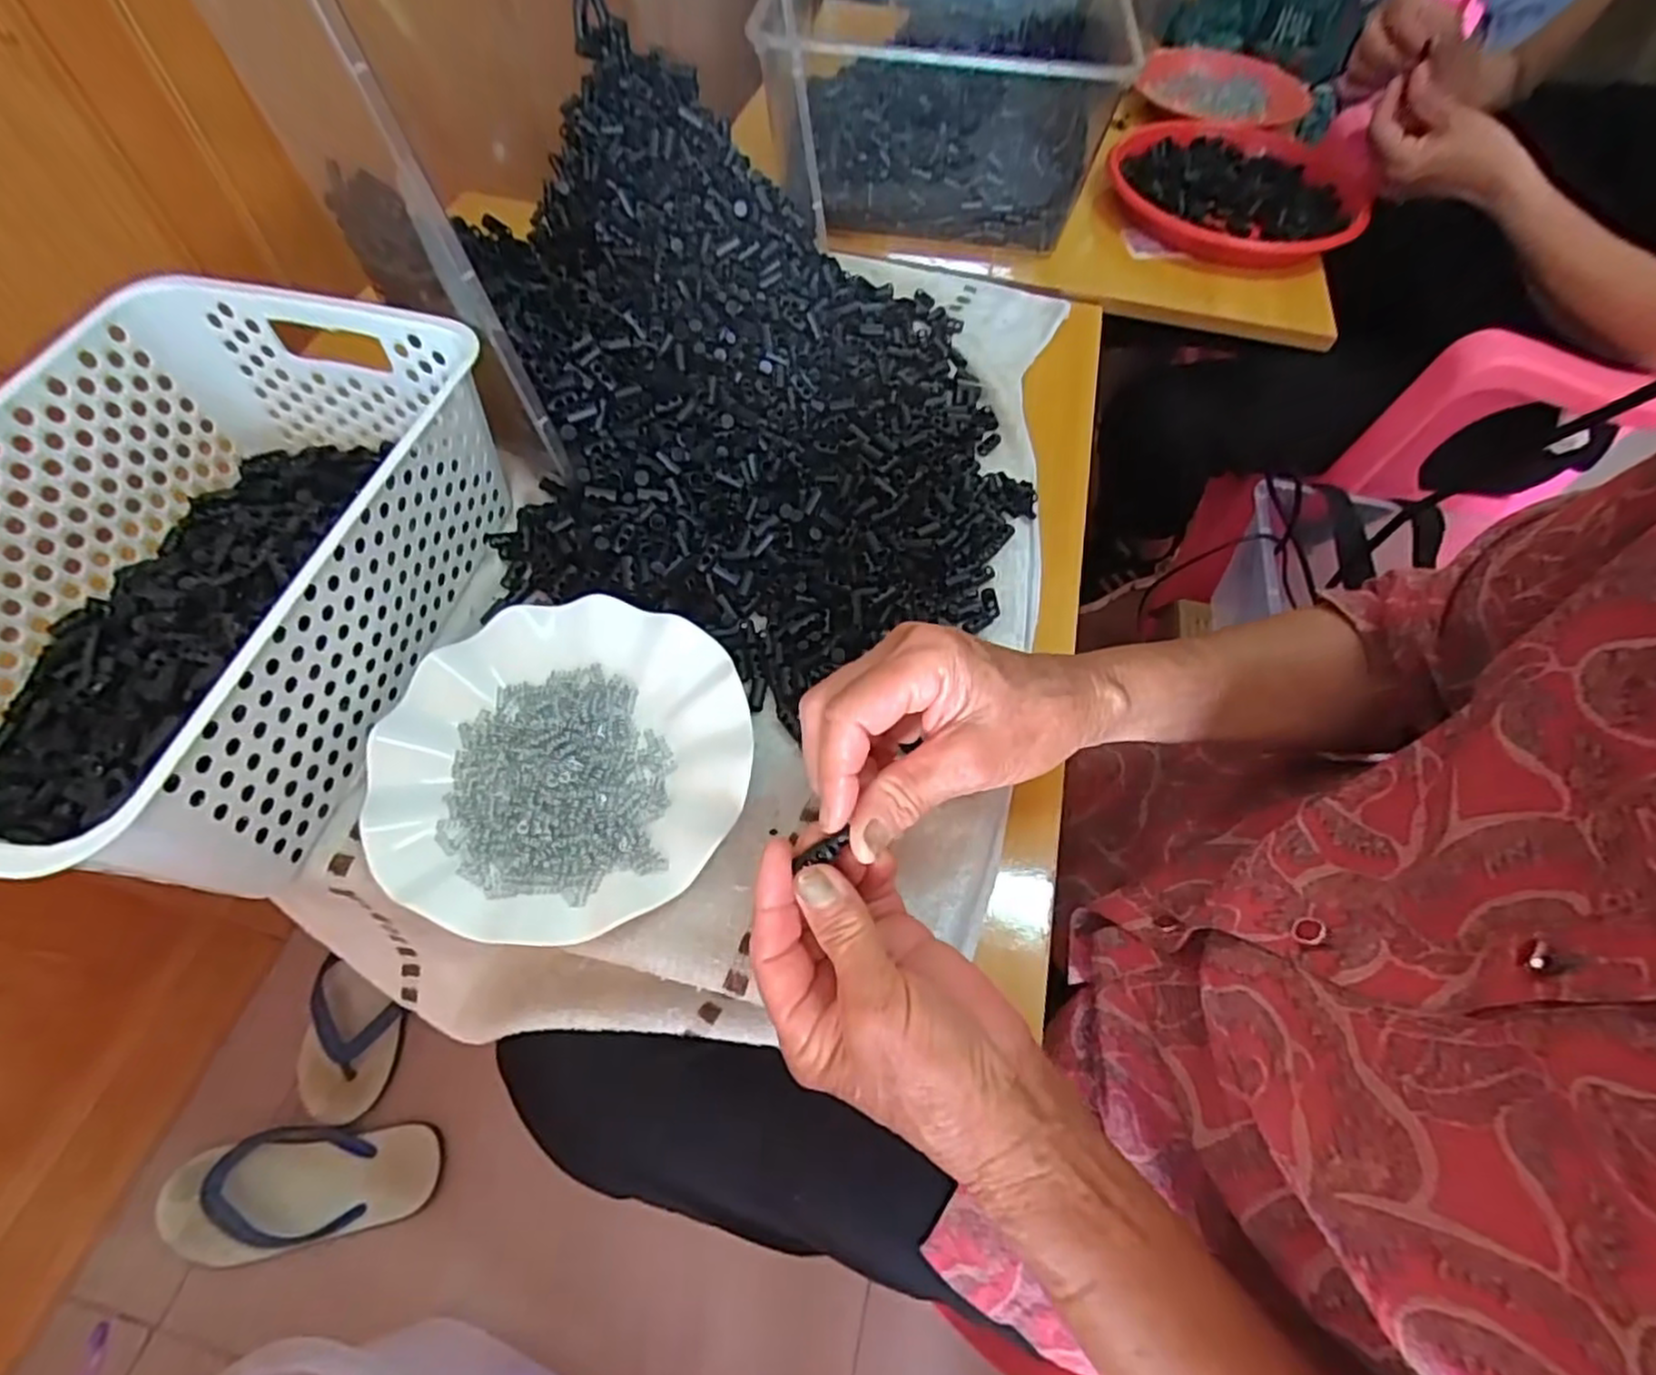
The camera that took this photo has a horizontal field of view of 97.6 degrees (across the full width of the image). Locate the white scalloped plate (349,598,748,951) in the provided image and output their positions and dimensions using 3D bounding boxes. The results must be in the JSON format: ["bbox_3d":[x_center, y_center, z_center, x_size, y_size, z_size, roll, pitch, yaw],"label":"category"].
[{"bbox_3d":[-0.134,0.036,0.372,0.179,0.019,0.179,2,59,-3],"label":"white scalloped plate"}]

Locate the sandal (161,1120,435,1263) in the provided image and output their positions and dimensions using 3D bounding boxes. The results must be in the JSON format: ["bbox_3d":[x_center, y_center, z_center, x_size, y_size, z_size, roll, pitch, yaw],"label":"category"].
[{"bbox_3d":[-0.490,0.461,0.674,0.231,0.041,0.099,-9,60,-9],"label":"sandal"}]

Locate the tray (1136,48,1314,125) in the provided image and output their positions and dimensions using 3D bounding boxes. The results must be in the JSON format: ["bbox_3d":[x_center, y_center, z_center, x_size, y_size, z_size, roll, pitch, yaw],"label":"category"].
[{"bbox_3d":[0.478,-0.725,0.872,0.192,0.027,0.202,2,59,-3],"label":"tray"}]

